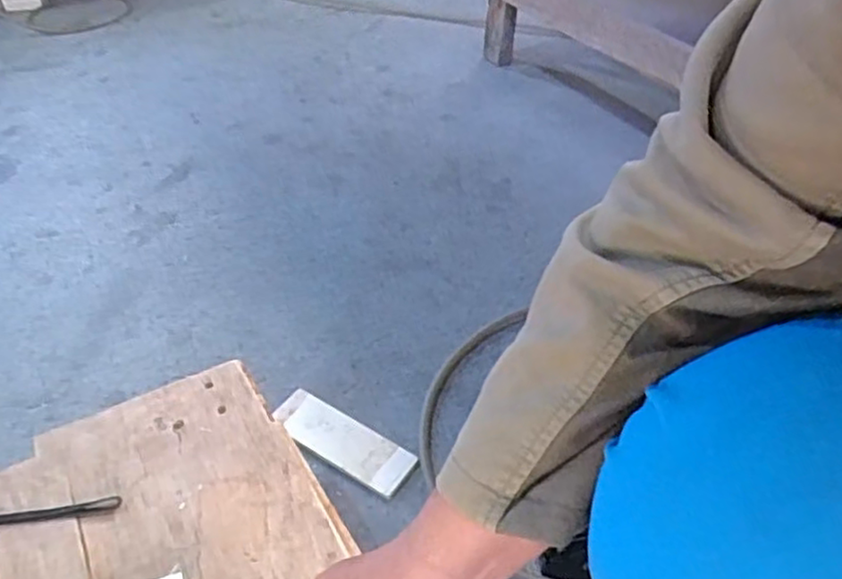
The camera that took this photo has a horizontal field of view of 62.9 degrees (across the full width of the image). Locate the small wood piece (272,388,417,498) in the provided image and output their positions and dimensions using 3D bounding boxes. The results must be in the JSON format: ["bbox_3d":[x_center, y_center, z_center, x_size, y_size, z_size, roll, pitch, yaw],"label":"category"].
[{"bbox_3d":[-0.093,0.178,0.812,0.181,0.012,0.063,26,49,23],"label":"small wood piece"}]

